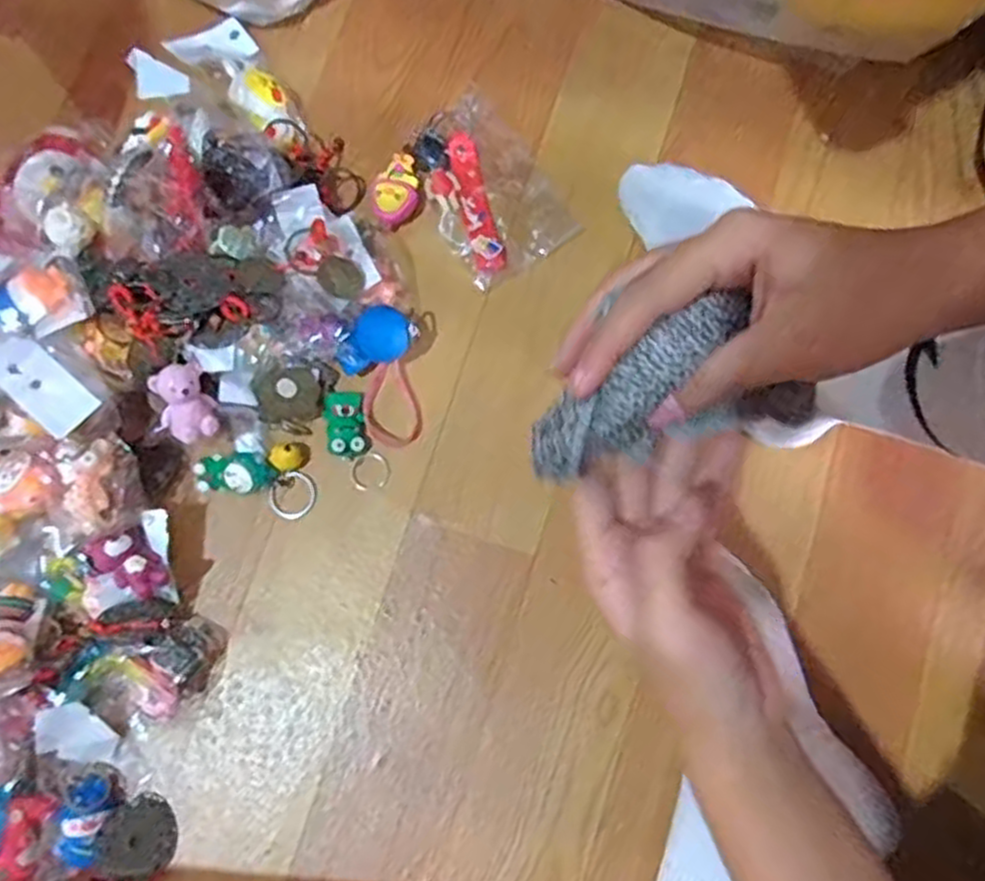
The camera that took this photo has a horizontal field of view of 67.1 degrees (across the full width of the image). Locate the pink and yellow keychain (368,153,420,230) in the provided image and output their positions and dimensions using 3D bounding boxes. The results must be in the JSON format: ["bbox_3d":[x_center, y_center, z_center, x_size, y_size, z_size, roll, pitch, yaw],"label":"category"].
[{"bbox_3d":[-0.065,-0.169,0.505,0.032,0.018,0.042,41,81,7],"label":"pink and yellow keychain"}]

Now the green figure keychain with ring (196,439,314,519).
[{"bbox_3d":[-0.151,0.028,0.471,0.069,0.020,0.045,-9,79,-2],"label":"green figure keychain with ring"}]

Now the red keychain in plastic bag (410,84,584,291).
[{"bbox_3d":[-0.006,-0.176,0.513,0.085,0.009,0.128,-33,81,-7],"label":"red keychain in plastic bag"}]

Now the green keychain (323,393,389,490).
[{"bbox_3d":[-0.090,0.000,0.478,0.030,0.014,0.067,-20,80,-4],"label":"green keychain"}]

